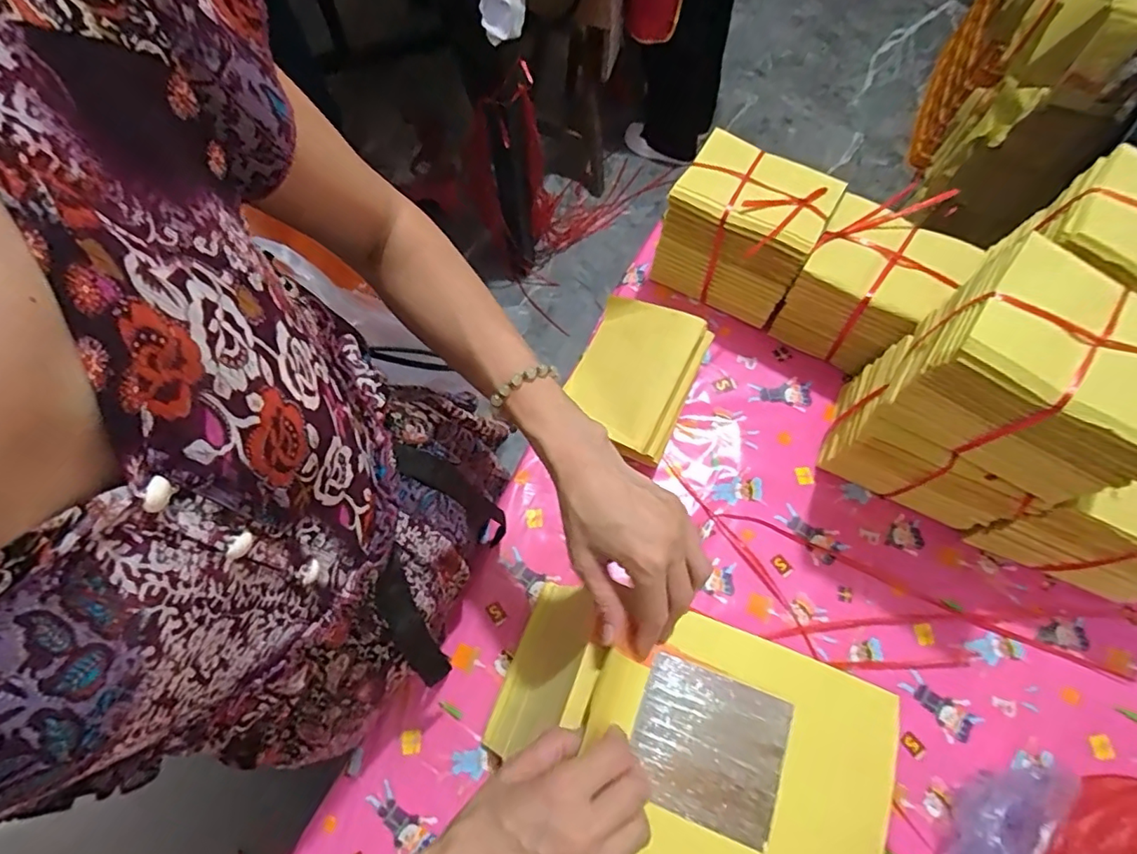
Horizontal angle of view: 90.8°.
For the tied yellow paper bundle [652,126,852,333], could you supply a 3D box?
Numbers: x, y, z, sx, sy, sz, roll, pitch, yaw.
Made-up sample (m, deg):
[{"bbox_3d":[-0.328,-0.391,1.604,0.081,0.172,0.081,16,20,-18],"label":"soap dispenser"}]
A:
[{"bbox_3d":[0.205,-0.232,0.664,0.157,0.148,0.119,30,73,11],"label":"tied yellow paper bundle"}]

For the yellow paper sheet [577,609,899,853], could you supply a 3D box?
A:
[{"bbox_3d":[0.114,0.222,0.375,0.204,0.027,0.156,20,71,7],"label":"yellow paper sheet"}]

